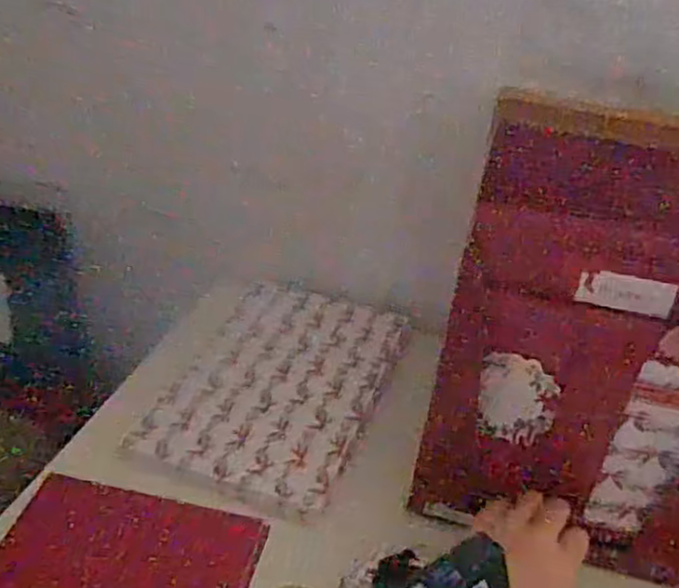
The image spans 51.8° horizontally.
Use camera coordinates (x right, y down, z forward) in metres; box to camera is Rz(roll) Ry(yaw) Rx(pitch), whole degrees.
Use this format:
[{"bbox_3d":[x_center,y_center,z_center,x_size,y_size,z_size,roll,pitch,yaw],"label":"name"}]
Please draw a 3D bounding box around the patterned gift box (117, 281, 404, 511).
[{"bbox_3d":[-0.053,0.078,0.639,0.176,0.011,0.259,16,38,14],"label":"patterned gift box"}]

